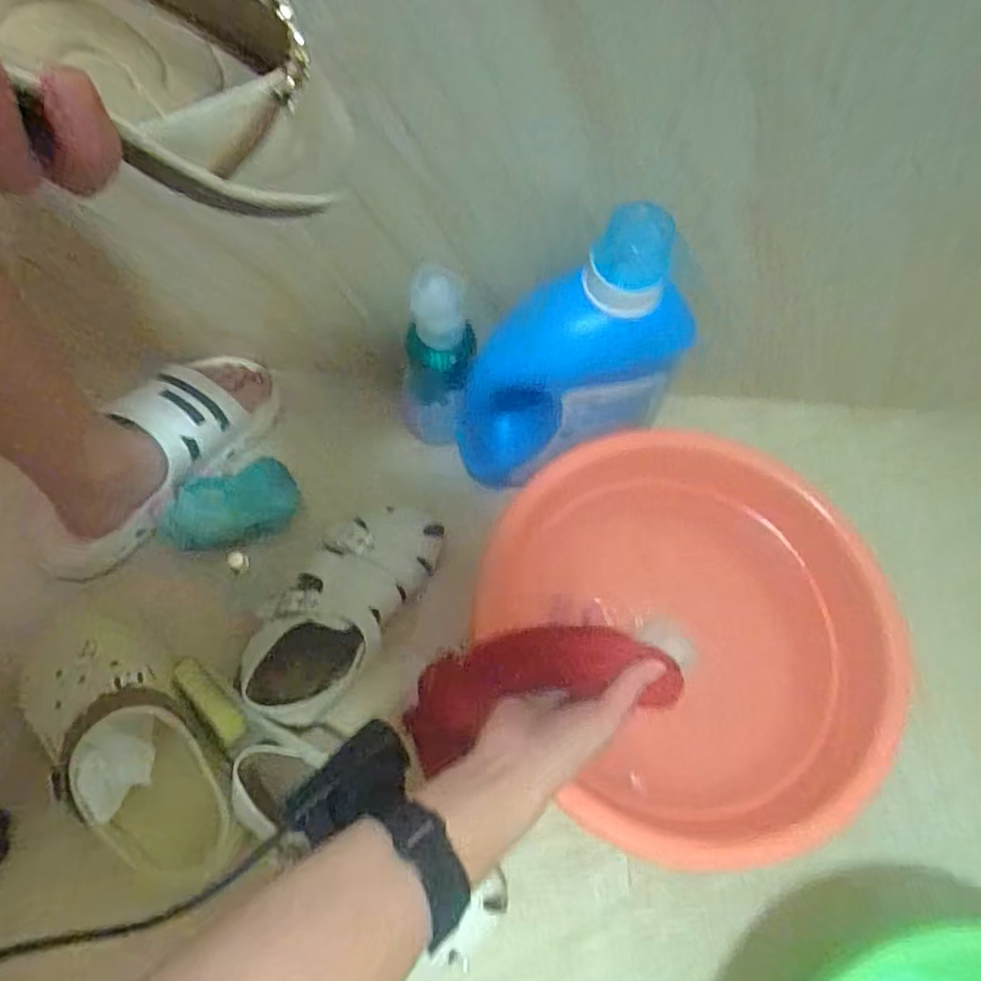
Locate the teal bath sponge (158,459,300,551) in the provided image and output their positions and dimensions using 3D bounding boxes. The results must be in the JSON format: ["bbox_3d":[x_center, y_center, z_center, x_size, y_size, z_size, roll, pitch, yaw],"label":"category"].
[{"bbox_3d":[-0.255,0.013,0.625,0.131,0.039,0.072,-14,67,-11],"label":"teal bath sponge"}]

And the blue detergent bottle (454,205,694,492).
[{"bbox_3d":[0.074,-0.105,0.579,0.141,0.318,0.094,-6,62,-35],"label":"blue detergent bottle"}]

